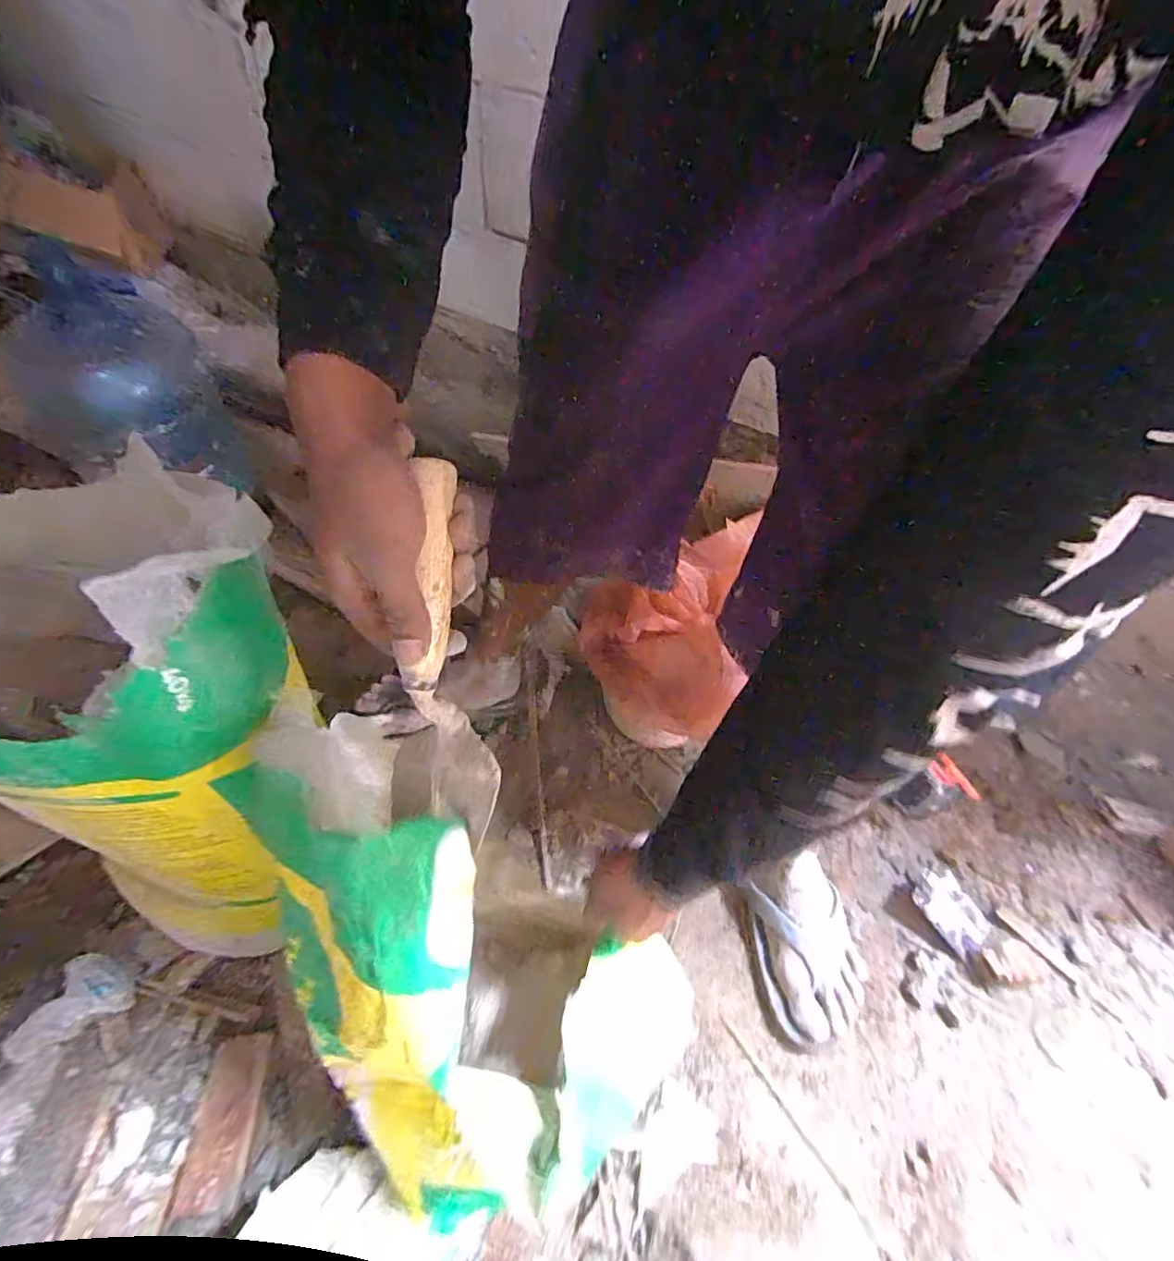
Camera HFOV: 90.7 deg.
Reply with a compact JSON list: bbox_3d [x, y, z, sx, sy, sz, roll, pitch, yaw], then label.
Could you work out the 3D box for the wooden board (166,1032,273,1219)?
[{"bbox_3d":[-0.347,0.466,0.554,0.057,0.022,0.132,0,48,-4],"label":"wooden board"}]

